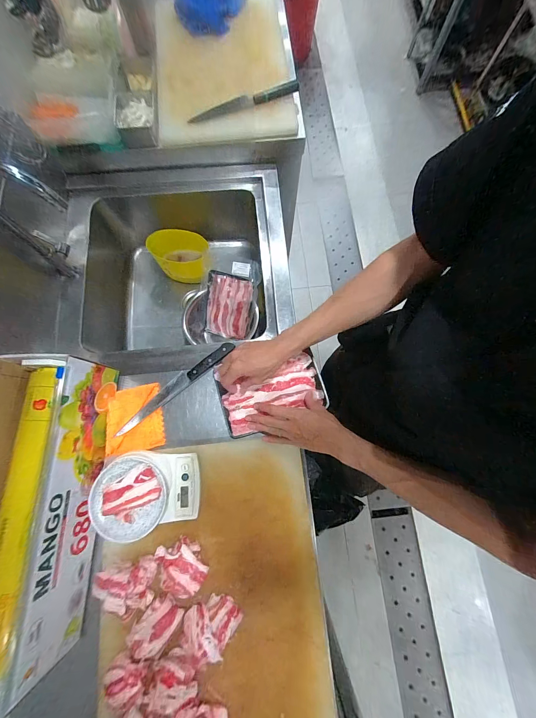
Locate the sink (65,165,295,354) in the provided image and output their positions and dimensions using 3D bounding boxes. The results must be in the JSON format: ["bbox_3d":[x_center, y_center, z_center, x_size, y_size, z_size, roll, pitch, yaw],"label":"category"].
[{"bbox_3d":[-0.274,-0.265,0.888,0.657,0.296,0.571,-6,76,0],"label":"sink"}]

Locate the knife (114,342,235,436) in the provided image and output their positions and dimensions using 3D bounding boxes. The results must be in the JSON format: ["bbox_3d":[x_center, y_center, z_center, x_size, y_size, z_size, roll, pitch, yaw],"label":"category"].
[{"bbox_3d":[-0.199,0.057,0.583,0.292,0.020,0.030,-39,79,-8],"label":"knife"}]

